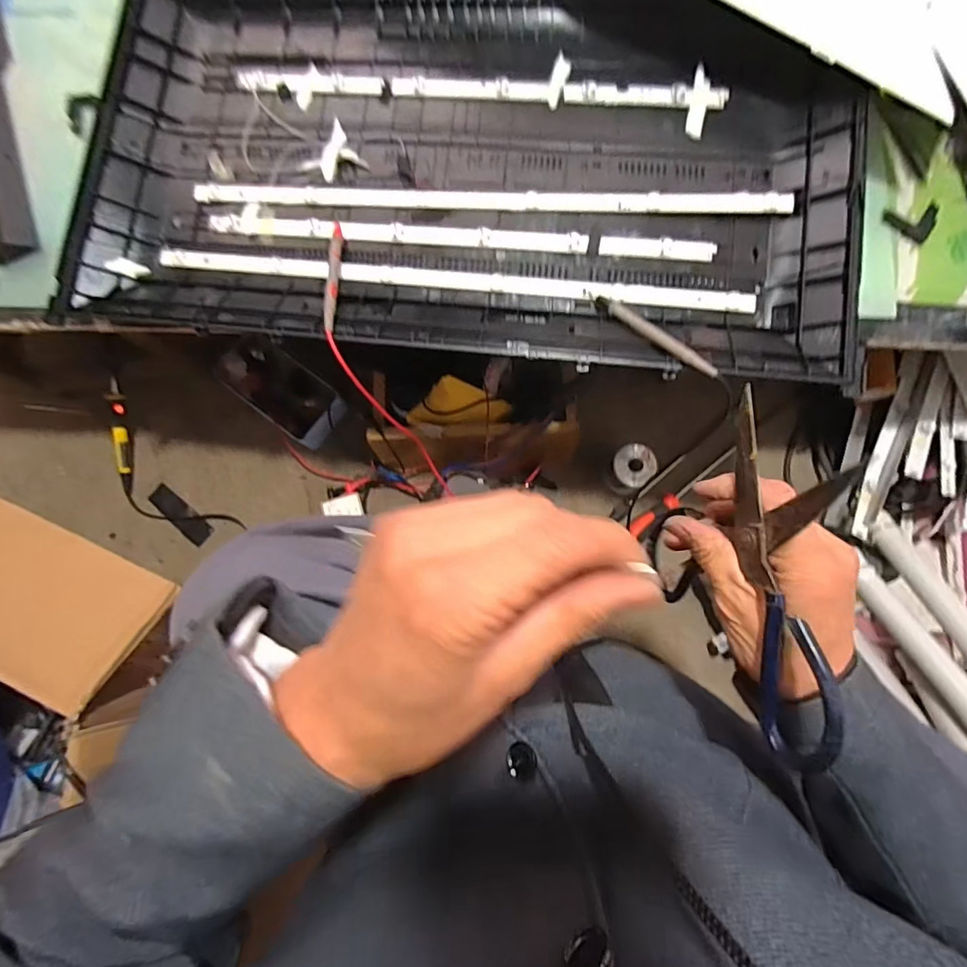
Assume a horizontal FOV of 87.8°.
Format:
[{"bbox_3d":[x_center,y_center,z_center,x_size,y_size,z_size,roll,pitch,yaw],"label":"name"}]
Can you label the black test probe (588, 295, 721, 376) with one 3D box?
[{"bbox_3d":[0.145,-0.133,0.440,0.012,0.011,0.137,-43,63,-2],"label":"black test probe"}]

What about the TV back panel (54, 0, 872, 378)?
[{"bbox_3d":[-0.025,-0.327,0.482,0.727,0.039,0.423,8,84,5],"label":"TV back panel"}]

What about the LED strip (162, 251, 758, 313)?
[{"bbox_3d":[-0.036,-0.193,0.473,0.557,0.007,0.022,7,84,5],"label":"LED strip"}]

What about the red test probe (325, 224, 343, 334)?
[{"bbox_3d":[-0.141,-0.197,0.473,0.011,0.008,0.132,-4,66,3],"label":"red test probe"}]

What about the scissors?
[{"bbox_3d":[0.159,0.049,0.257,0.022,0.067,0.196,-7,88,3],"label":"scissors"}]

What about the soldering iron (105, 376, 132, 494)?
[{"bbox_3d":[-0.545,-0.069,0.754,0.025,0.018,0.166,5,105,4],"label":"soldering iron"}]

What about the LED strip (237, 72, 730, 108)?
[{"bbox_3d":[-0.012,-0.400,0.504,0.487,0.009,0.024,7,84,5],"label":"LED strip"}]

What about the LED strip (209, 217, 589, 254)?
[{"bbox_3d":[-0.088,-0.247,0.494,0.373,0.004,0.020,5,84,4],"label":"LED strip"}]

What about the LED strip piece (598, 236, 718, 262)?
[{"bbox_3d":[0.165,-0.223,0.476,0.106,0.004,0.019,7,84,5],"label":"LED strip piece"}]

